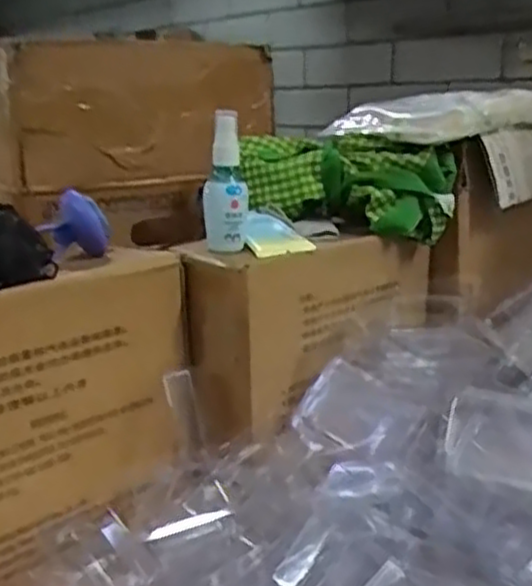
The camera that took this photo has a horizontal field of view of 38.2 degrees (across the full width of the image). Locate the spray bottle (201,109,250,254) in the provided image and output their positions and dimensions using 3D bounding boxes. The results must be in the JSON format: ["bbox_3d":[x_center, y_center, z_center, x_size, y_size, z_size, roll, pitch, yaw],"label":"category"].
[{"bbox_3d":[-0.035,-0.093,0.662,0.039,0.120,0.033,-2,14,-4],"label":"spray bottle"}]

